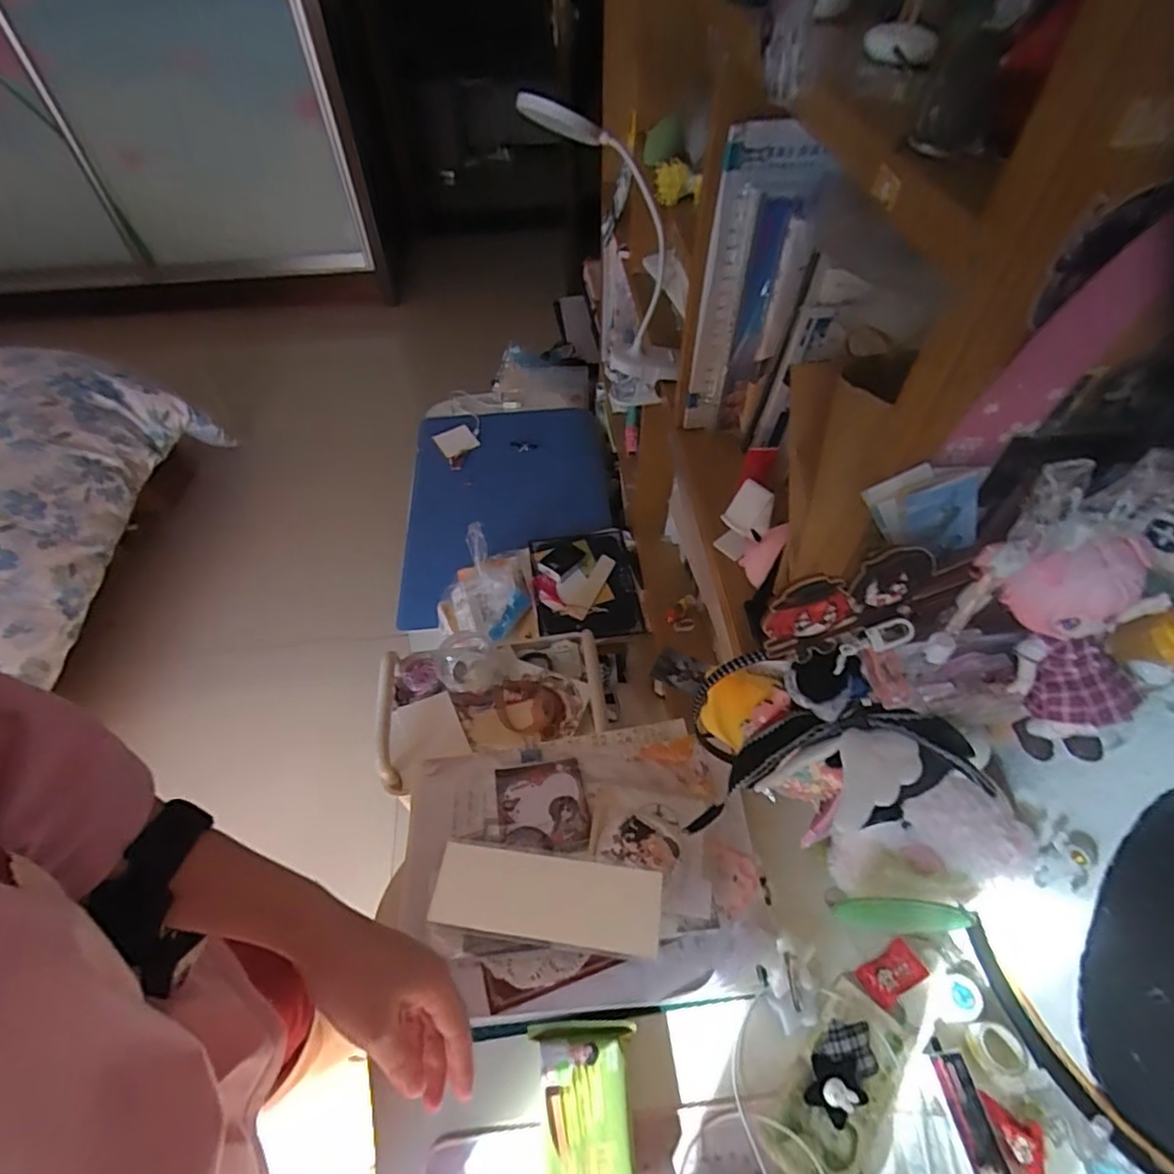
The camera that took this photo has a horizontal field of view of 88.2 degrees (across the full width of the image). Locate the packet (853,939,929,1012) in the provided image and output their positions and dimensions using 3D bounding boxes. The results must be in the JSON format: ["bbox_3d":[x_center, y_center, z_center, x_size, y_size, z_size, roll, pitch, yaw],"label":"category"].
[{"bbox_3d":[0.241,0.304,0.476,0.049,0.007,0.030,-26,55,-16],"label":"packet"}]

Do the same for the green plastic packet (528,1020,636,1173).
[{"bbox_3d":[0.000,0.375,0.417,0.071,0.031,0.121,-5,52,-1],"label":"green plastic packet"}]

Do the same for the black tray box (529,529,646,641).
[{"bbox_3d":[-0.003,-0.005,1.079,0.181,0.042,0.232,-5,53,-3],"label":"black tray box"}]

